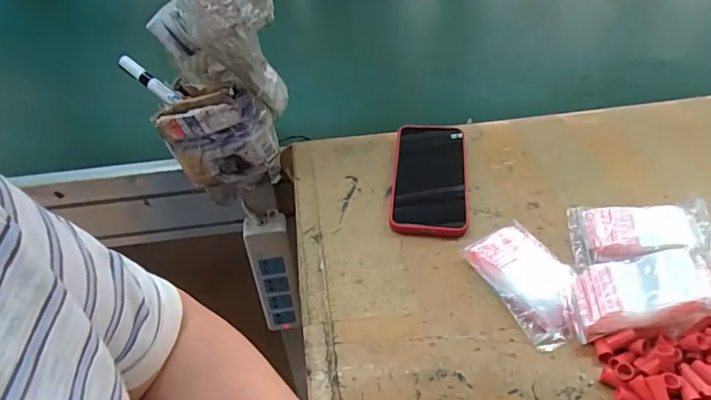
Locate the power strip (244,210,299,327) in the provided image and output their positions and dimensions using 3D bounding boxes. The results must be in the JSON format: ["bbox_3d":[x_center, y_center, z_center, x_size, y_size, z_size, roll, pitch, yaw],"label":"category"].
[{"bbox_3d":[-0.115,0.115,0.713,0.056,0.226,0.035,-10,43,-7],"label":"power strip"}]

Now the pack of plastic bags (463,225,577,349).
[{"bbox_3d":[0.159,0.072,0.446,0.067,0.015,0.117,-20,46,-17],"label":"pack of plastic bags"}]

